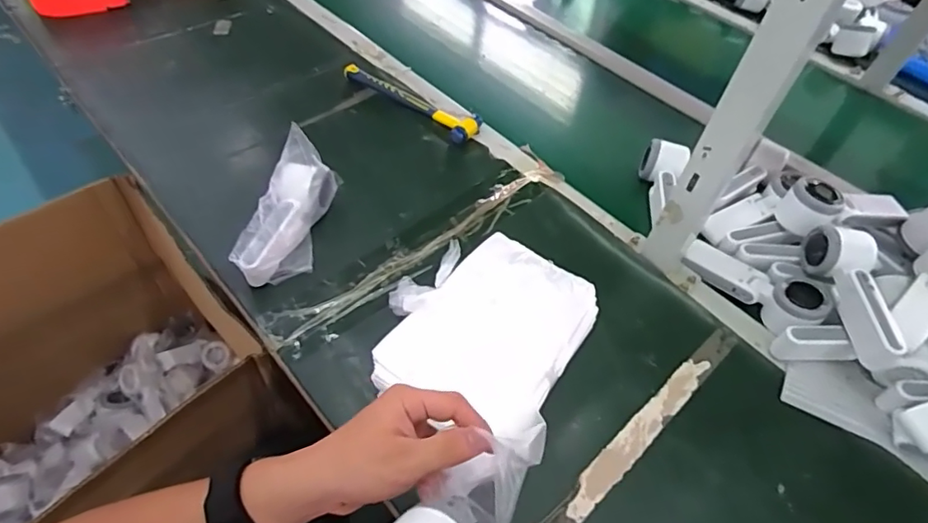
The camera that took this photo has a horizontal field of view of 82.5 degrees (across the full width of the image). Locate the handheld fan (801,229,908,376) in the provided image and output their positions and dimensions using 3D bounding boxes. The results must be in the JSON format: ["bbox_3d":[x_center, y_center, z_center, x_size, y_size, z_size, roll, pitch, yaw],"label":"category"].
[{"bbox_3d":[0.427,0.032,0.578,0.053,0.057,0.169,1,52,-5],"label":"handheld fan"}]

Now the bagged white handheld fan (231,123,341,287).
[{"bbox_3d":[-0.206,-0.059,0.623,0.068,0.102,0.180,8,54,3],"label":"bagged white handheld fan"}]

